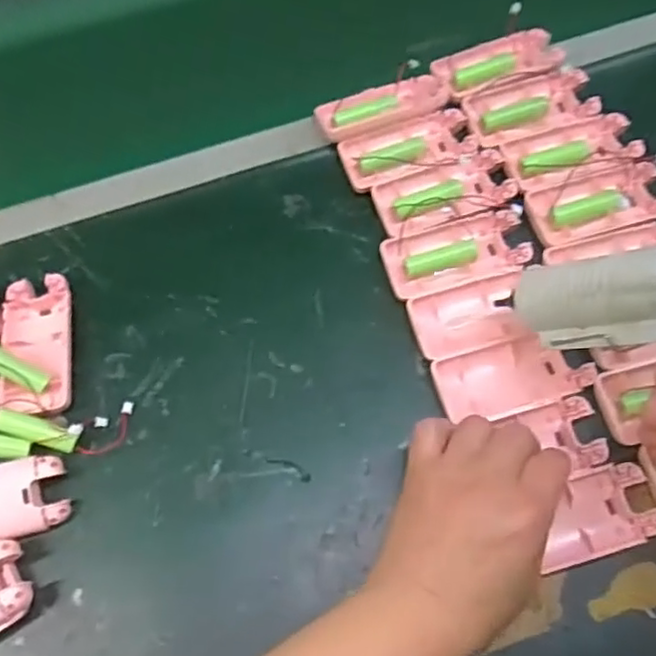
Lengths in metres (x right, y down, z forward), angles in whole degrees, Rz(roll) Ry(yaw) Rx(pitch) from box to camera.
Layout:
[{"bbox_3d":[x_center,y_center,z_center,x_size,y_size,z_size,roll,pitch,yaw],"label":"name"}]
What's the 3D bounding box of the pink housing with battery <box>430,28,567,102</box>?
[{"bbox_3d":[0.133,-0.205,0.512,0.101,0.015,0.047,-21,69,-6],"label":"pink housing with battery"}]

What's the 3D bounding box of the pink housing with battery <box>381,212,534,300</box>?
[{"bbox_3d":[0.086,-0.048,0.447,0.094,0.013,0.046,-14,68,-4],"label":"pink housing with battery"}]

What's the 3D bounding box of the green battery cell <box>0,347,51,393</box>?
[{"bbox_3d":[-0.200,0.025,0.423,0.051,0.014,0.015,28,71,-1],"label":"green battery cell"}]

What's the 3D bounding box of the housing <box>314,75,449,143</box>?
[{"bbox_3d":[0.040,-0.167,0.497,0.096,0.013,0.041,-18,69,-5],"label":"housing"}]

